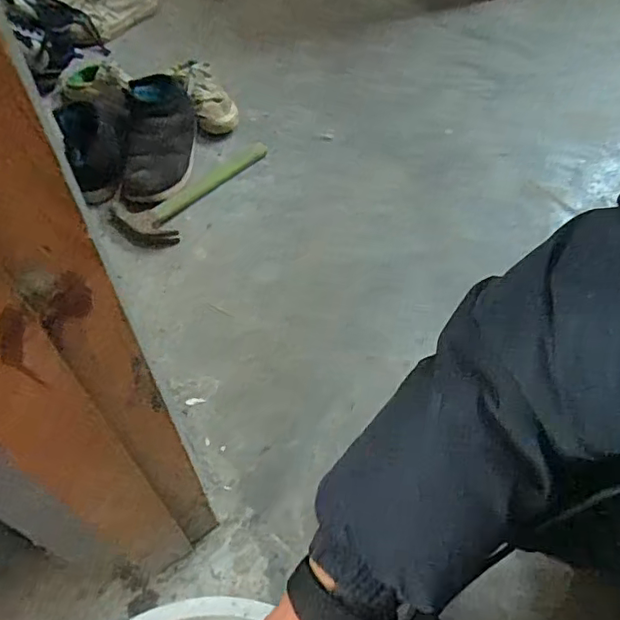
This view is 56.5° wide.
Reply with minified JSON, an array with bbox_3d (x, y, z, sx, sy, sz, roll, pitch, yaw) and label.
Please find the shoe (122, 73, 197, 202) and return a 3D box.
[{"bbox_3d":[-0.262,-0.308,1.010,0.110,0.078,0.271,-2,56,-4],"label":"shoe"}]

